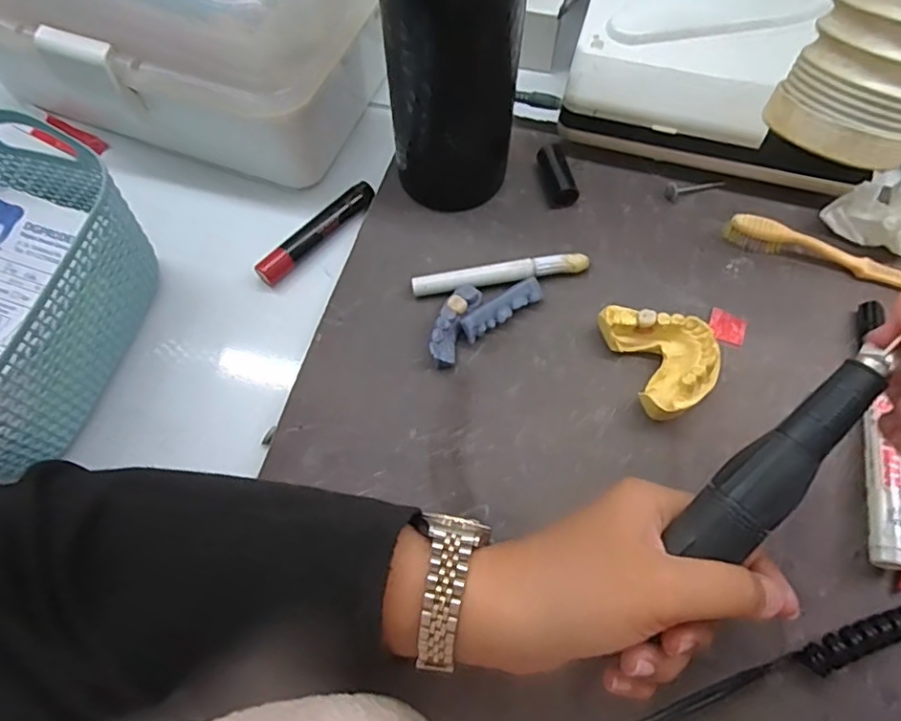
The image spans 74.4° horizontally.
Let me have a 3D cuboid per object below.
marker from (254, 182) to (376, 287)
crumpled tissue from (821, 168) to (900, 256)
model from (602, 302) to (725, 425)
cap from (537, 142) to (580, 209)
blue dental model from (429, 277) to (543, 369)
[{"bbox_3d":[-0.081,-0.080,0.367,0.012,0.014,0.090,40,73,17],"label":"marker"},{"bbox_3d":[0.259,-0.090,0.348,0.056,0.052,0.033,35,71,16],"label":"crumpled tissue"},{"bbox_3d":[0.116,-0.002,0.324,0.048,0.027,0.065,-19,67,-7],"label":"model"},{"bbox_3d":[0.071,-0.121,0.387,0.019,0.017,0.042,-12,66,-3],"label":"cap"},{"bbox_3d":[0.016,-0.028,0.342,0.075,0.017,0.030,-36,70,-13],"label":"blue dental model"}]

